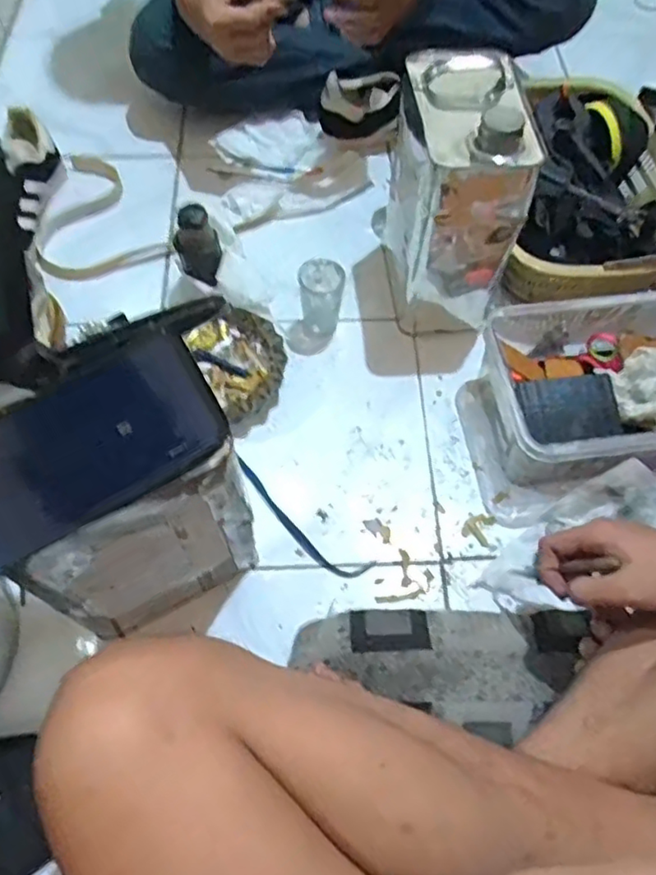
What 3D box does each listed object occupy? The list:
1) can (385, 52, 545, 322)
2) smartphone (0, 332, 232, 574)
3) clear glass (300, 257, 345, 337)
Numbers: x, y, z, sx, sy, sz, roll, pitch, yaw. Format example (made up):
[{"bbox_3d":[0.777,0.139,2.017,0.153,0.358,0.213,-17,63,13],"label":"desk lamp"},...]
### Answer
[{"bbox_3d":[0.135,-0.254,0.664,0.118,0.249,0.159,-4,62,-4],"label":"can"},{"bbox_3d":[-0.143,0.009,0.363,0.165,0.011,0.080,-32,109,-18],"label":"smartphone"},{"bbox_3d":[-0.007,-0.154,0.703,0.046,0.080,0.053,0,62,-2],"label":"clear glass"}]

